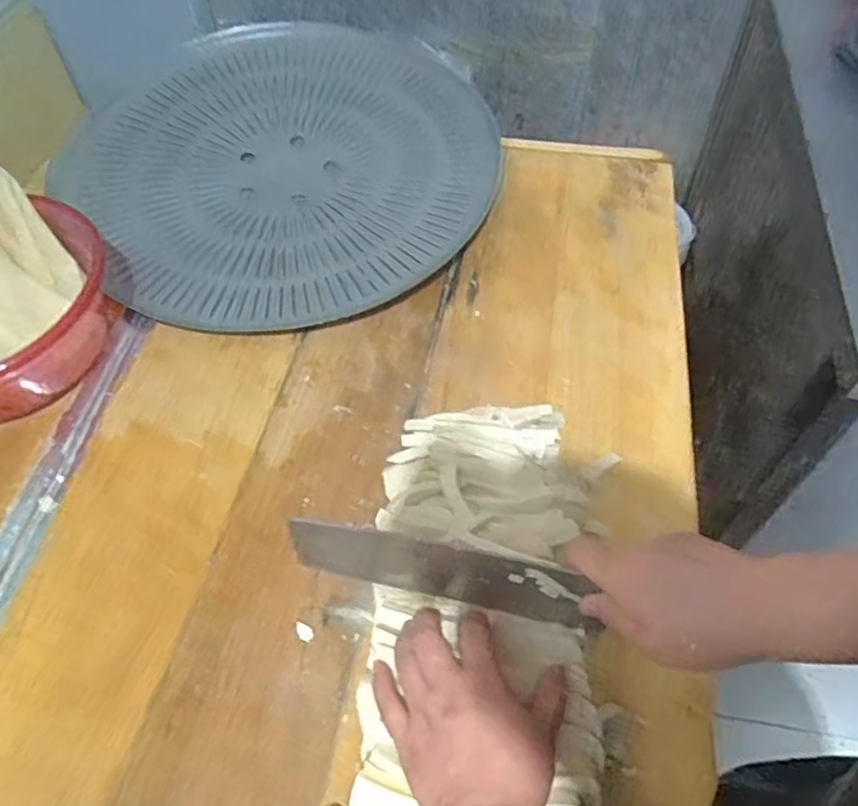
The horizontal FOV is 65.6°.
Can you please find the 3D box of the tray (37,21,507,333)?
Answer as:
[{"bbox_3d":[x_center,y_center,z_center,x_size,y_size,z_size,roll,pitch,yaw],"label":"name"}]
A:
[{"bbox_3d":[-0.183,-0.297,0.833,0.507,0.039,0.513,-1,61,1],"label":"tray"}]

